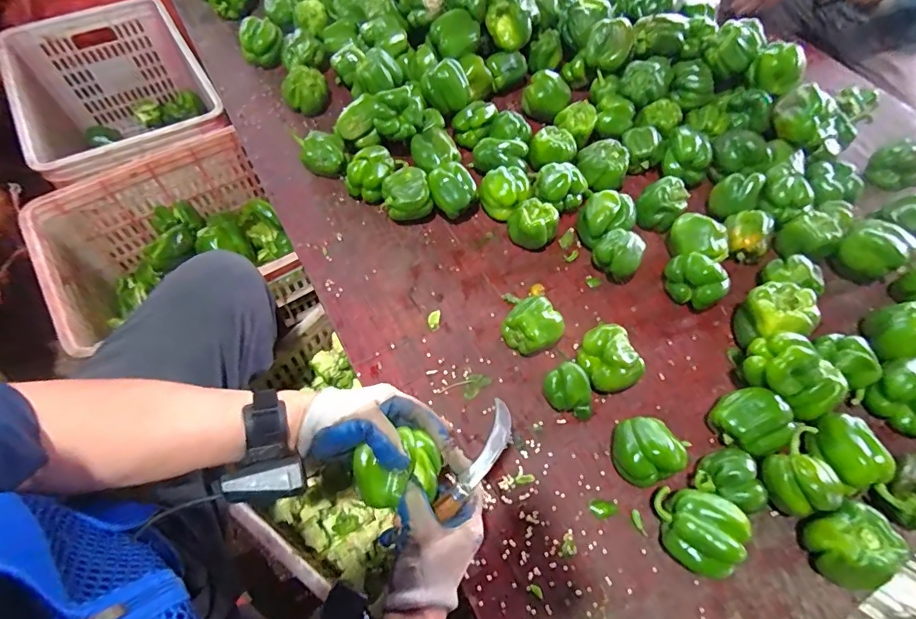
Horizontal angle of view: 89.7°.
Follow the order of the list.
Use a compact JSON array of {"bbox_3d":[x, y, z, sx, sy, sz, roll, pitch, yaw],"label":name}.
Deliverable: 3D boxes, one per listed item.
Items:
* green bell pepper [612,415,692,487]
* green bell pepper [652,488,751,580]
[{"bbox_3d":[0.226,0.168,0.554,0.076,0.070,0.072,2,60,-3],"label":"green bell pepper"},{"bbox_3d":[0.266,0.246,0.510,0.086,0.069,0.084,9,60,1],"label":"green bell pepper"}]

